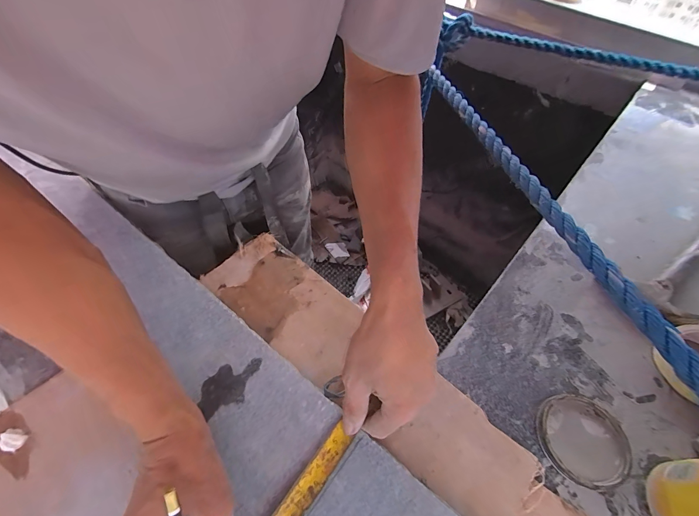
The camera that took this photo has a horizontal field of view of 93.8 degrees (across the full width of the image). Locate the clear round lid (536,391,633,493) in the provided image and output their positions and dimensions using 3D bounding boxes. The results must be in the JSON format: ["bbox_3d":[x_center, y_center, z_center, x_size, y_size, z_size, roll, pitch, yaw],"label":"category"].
[{"bbox_3d":[0.250,0.193,0.348,0.089,0.010,0.085,1,55,-1],"label":"clear round lid"}]

